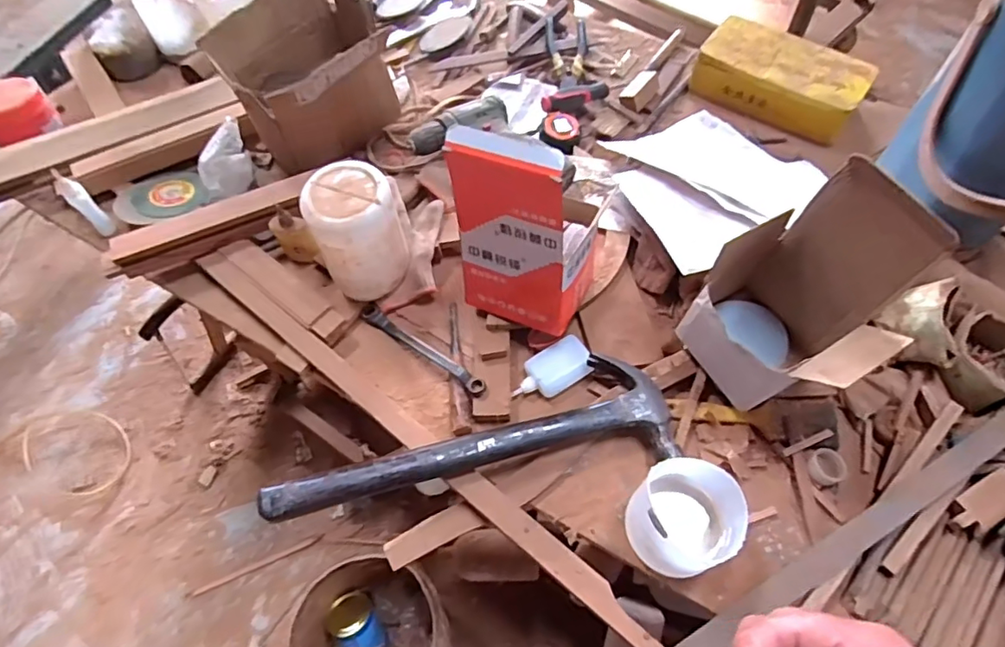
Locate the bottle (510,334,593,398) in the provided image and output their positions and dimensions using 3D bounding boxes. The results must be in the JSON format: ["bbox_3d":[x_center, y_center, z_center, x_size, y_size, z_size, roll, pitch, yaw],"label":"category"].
[{"bbox_3d":[0.055,0.052,0.643,0.093,0.023,0.053,-27,61,-13],"label":"bottle"}]

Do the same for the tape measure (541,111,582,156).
[{"bbox_3d":[0.088,-0.281,0.826,0.056,0.027,0.057,30,65,19],"label":"tape measure"}]

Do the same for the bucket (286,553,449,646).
[{"bbox_3d":[-0.225,0.582,1.022,0.244,0.263,0.246,-1,59,2],"label":"bucket"}]

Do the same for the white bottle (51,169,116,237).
[{"bbox_3d":[-0.562,-0.160,0.758,0.026,0.101,0.026,21,58,37],"label":"white bottle"}]

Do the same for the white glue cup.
[{"bbox_3d":[0.169,0.183,0.530,0.092,0.079,0.090,-1,59,2],"label":"white glue cup"}]

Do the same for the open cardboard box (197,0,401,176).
[{"bbox_3d":[-0.260,-0.332,0.788,0.204,0.167,0.167,-36,64,-17],"label":"open cardboard box"}]

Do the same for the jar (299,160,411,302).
[{"bbox_3d":[-0.162,-0.093,0.657,0.097,0.171,0.087,-14,59,-5],"label":"jar"}]

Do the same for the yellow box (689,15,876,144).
[{"bbox_3d":[0.413,-0.367,0.841,0.231,0.073,0.115,34,66,21],"label":"yellow box"}]

